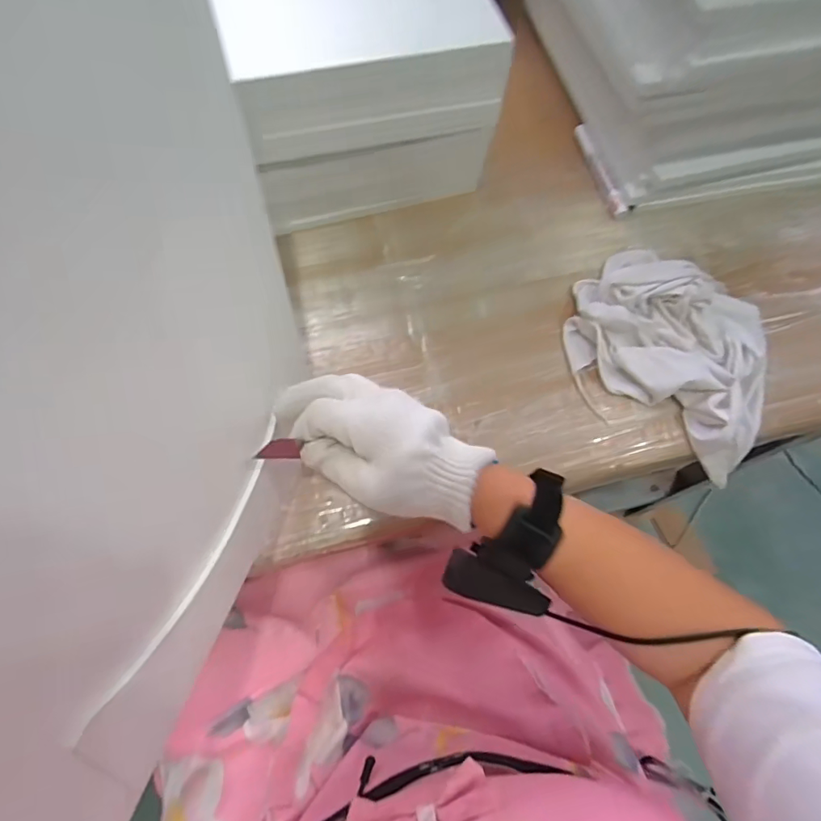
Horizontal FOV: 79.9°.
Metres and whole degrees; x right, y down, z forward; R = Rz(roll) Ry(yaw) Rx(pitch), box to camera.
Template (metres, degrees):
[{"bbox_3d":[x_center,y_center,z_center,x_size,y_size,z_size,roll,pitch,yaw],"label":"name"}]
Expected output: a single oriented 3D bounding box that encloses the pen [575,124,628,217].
[{"bbox_3d":[0.225,-0.290,0.581,0.013,0.011,0.142,-12,67,-5],"label":"pen"}]

